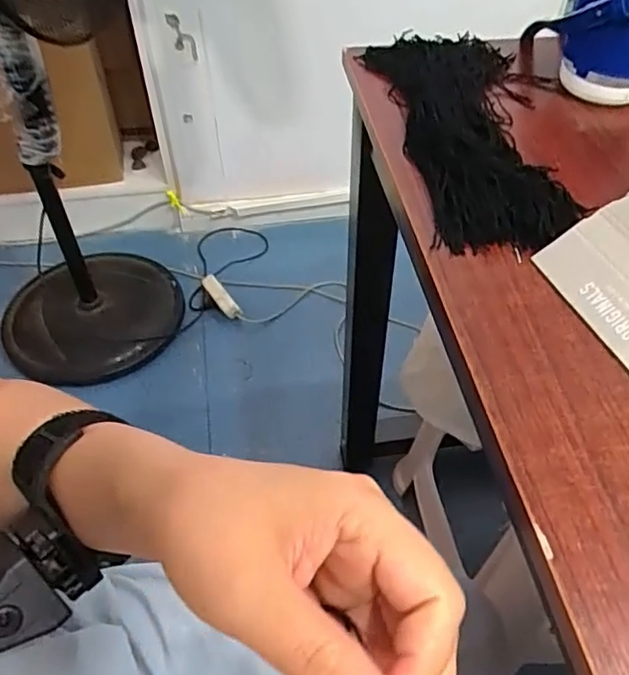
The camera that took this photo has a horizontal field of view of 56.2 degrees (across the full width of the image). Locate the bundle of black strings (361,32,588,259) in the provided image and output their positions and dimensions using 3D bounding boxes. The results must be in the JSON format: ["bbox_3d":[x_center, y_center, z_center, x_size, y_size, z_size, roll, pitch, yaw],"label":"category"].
[{"bbox_3d":[0.116,-0.180,0.467,0.119,0.022,0.288,1,48,0],"label":"bundle of black strings"}]

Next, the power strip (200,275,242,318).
[{"bbox_3d":[-0.207,-0.091,1.300,0.033,0.028,0.117,-34,75,-27],"label":"power strip"}]

